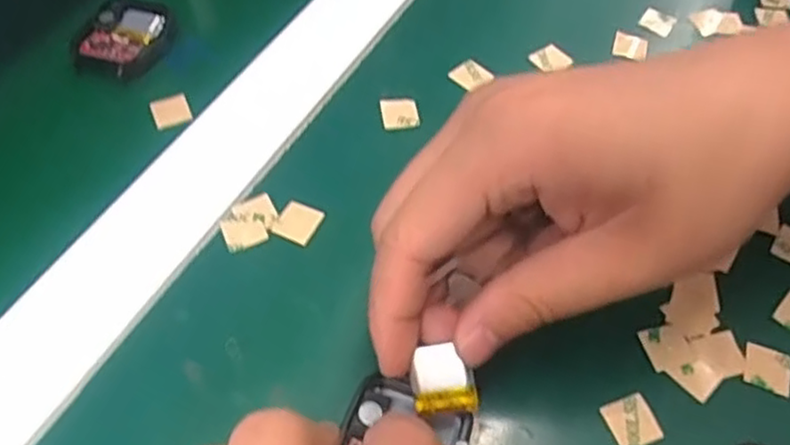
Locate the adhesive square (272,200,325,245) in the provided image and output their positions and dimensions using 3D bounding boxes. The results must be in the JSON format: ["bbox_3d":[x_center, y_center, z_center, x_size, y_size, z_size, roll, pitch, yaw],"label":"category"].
[{"bbox_3d":[-0.037,-0.001,0.263,0.016,0.004,0.016,22,57,14],"label":"adhesive square"}]

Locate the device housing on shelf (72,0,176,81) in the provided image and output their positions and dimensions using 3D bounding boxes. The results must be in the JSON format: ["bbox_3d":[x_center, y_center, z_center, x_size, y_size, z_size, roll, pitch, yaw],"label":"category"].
[{"bbox_3d":[-0.124,-0.085,0.322,0.040,0.008,0.047,7,55,3],"label":"device housing on shelf"}]

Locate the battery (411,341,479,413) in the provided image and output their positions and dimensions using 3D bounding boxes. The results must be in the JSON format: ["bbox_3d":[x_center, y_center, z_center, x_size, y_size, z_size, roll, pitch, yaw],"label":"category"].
[{"bbox_3d":[0.015,0.046,0.209,0.018,0.004,0.021,-5,95,8],"label":"battery"}]

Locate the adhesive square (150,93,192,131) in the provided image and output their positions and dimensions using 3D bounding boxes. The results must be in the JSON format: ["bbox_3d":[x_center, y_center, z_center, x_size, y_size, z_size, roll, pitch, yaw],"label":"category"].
[{"bbox_3d":[-0.097,-0.048,0.302,0.016,0.004,0.017,-19,57,-14],"label":"adhesive square"}]

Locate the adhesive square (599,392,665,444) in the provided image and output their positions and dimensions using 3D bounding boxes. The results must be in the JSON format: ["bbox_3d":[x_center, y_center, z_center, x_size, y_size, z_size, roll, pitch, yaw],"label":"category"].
[{"bbox_3d":[0.076,0.063,0.223,0.015,0.004,0.016,-16,57,-12],"label":"adhesive square"}]

